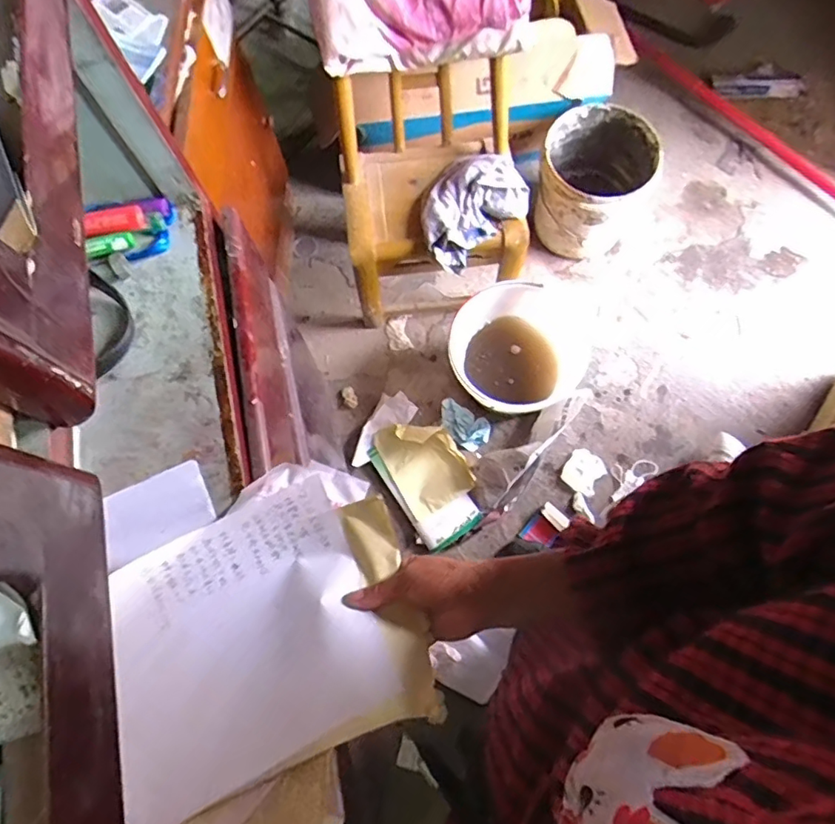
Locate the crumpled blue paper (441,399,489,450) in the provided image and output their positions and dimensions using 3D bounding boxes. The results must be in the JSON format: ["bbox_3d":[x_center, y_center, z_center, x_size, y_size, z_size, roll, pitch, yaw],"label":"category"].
[{"bbox_3d":[0.107,0.032,1.292,0.128,0.026,0.080,30,94,3],"label":"crumpled blue paper"}]

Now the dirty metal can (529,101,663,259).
[{"bbox_3d":[0.406,-0.537,1.321,0.234,0.278,0.243,0,73,2],"label":"dirty metal can"}]

